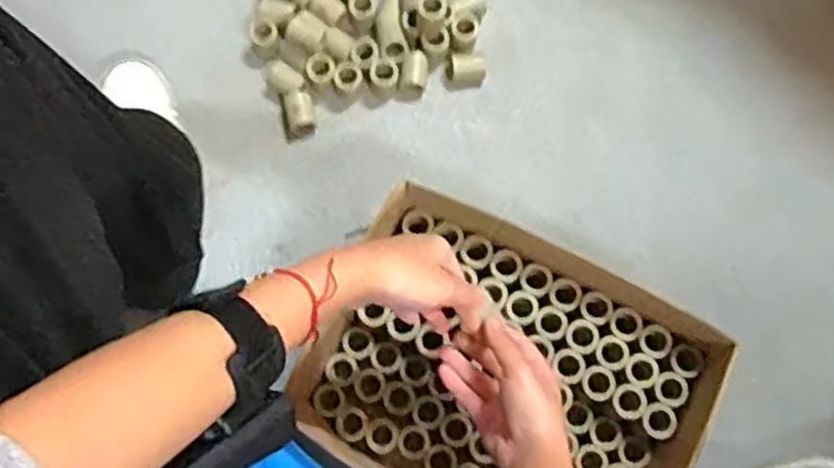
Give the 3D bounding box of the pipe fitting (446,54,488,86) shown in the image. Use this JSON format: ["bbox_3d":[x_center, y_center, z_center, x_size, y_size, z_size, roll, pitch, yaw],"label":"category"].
[{"bbox_3d":[0.051,-0.170,0.777,0.041,0.027,0.025,-6,75,-4],"label":"pipe fitting"}]

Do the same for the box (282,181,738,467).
[{"bbox_3d":[0.071,0.121,0.633,0.304,0.109,0.237,27,75,5],"label":"box"}]

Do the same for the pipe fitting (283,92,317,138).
[{"bbox_3d":[-0.119,-0.123,0.763,0.027,0.023,0.042,-14,76,-6],"label":"pipe fitting"}]

